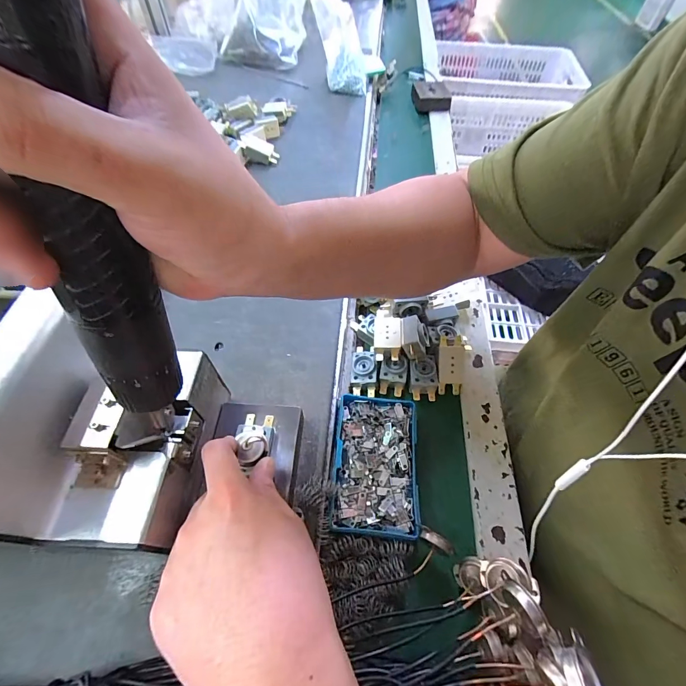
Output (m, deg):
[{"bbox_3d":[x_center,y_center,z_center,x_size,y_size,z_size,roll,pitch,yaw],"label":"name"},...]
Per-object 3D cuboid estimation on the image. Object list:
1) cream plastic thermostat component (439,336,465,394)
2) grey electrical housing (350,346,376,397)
[{"bbox_3d":[0.111,0.022,0.359,0.026,0.013,0.058,4,81,1],"label":"cream plastic thermostat component"},{"bbox_3d":[0.021,0.026,0.365,0.024,0.021,0.054,2,55,0],"label":"grey electrical housing"}]

